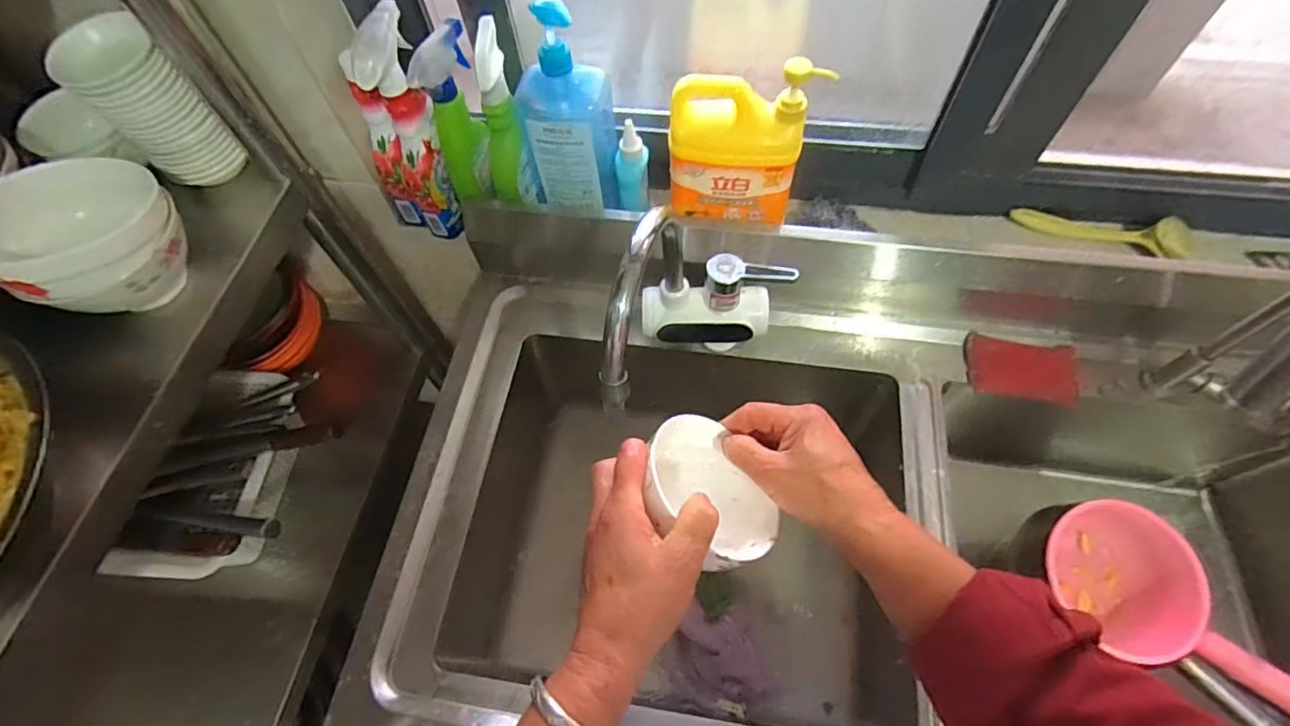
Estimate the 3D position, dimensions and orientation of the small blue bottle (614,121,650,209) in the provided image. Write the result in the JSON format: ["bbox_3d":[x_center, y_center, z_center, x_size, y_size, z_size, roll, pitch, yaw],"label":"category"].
[{"bbox_3d":[-0.017,-0.245,0.745,0.039,0.118,0.041,9,63,8],"label":"small blue bottle"}]

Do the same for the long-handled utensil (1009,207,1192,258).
[{"bbox_3d":[0.580,-0.171,0.744,0.200,0.039,0.050,19,64,12],"label":"long-handled utensil"}]

